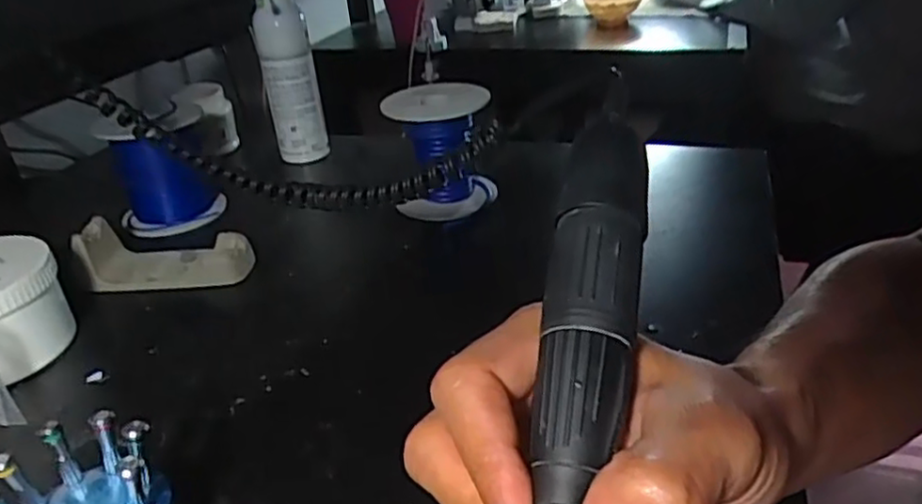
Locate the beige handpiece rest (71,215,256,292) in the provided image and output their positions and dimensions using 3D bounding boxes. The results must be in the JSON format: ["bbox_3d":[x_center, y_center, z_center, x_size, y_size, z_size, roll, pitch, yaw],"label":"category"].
[{"bbox_3d":[-0.217,-0.001,0.516,0.119,0.040,0.044,-4,29,2],"label":"beige handpiece rest"}]

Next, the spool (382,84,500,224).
[{"bbox_3d":[-0.016,-0.081,0.575,0.085,0.098,0.081,-5,29,0],"label":"spool"}]

